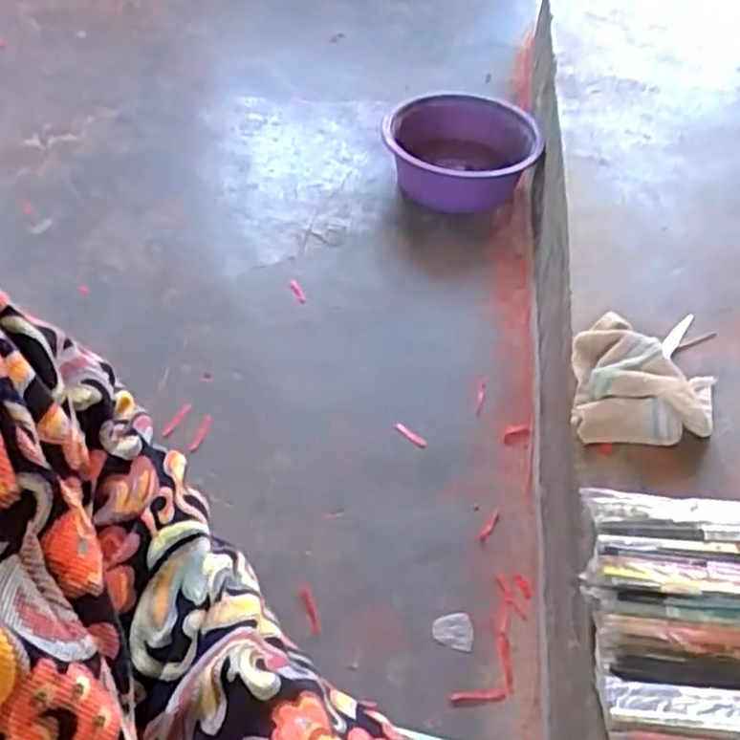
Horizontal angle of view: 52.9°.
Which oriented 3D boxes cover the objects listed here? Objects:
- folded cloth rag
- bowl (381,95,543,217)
[{"bbox_3d":[0.303,0.014,0.813,0.154,0.057,0.157,11,50,4],"label":"folded cloth rag"},{"bbox_3d":[0.162,-0.384,1.323,0.265,0.109,0.229,13,49,10],"label":"bowl"}]

